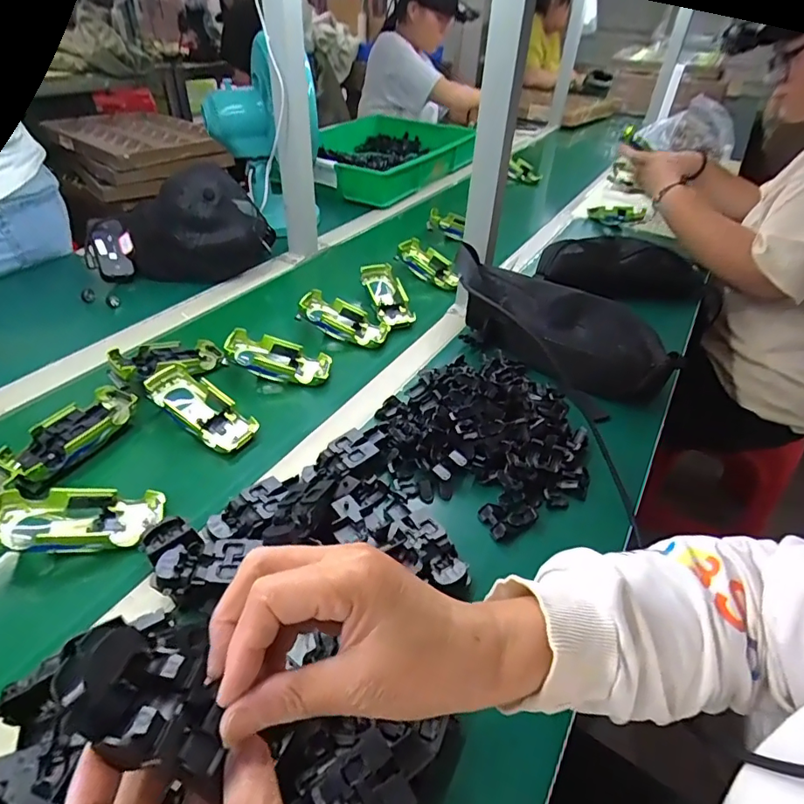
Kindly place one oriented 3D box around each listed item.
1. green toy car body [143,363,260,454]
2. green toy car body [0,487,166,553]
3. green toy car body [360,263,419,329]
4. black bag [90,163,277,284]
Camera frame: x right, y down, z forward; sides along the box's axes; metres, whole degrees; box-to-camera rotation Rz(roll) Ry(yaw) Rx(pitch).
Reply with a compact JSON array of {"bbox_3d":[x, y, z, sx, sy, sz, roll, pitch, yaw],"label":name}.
[{"bbox_3d":[-0.227,0.010,0.565,0.131,0.033,0.054,34,46,12],"label":"green toy car body"},{"bbox_3d":[-0.289,0.108,0.444,0.131,0.031,0.056,4,36,-22],"label":"green toy car body"},{"bbox_3d":[-0.023,-0.168,0.791,0.051,0.037,0.141,-13,55,-19],"label":"green toy car body"},{"bbox_3d":[-0.365,-0.288,0.819,0.277,0.143,0.144,-3,39,-8],"label":"black bag"}]

